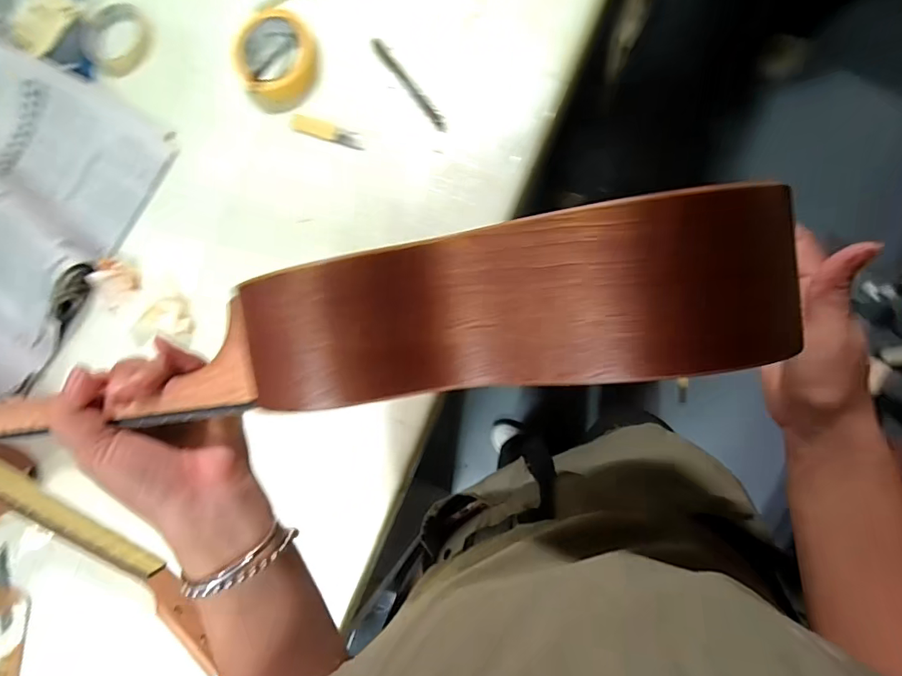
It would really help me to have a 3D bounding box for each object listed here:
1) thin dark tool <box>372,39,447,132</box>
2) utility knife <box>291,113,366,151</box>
[{"bbox_3d":[-0.048,-0.293,0.538,0.013,0.007,0.136,-37,81,4],"label":"thin dark tool"},{"bbox_3d":[-0.147,-0.246,0.556,0.096,0.004,0.021,21,89,10],"label":"utility knife"}]

